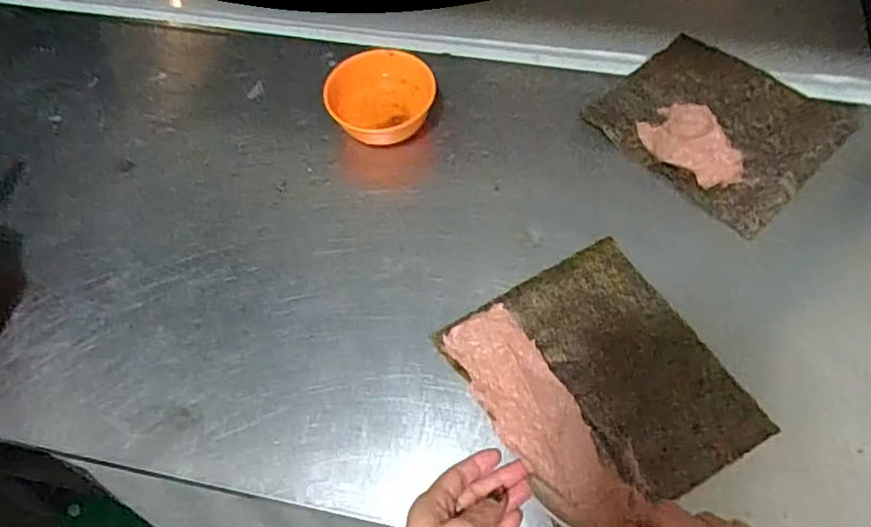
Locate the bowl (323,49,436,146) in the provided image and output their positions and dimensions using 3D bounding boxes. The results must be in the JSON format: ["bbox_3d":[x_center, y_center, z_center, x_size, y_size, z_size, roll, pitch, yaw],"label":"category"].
[{"bbox_3d":[-0.053,-0.163,0.618,0.105,0.049,0.090,-3,59,1],"label":"bowl"}]

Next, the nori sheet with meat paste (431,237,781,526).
[{"bbox_3d":[0.127,0.088,0.488,0.183,0.017,0.198,-27,61,-13],"label":"nori sheet with meat paste"}]

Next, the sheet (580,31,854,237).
[{"bbox_3d":[0.280,-0.150,0.611,0.192,0.034,0.197,-41,65,-20],"label":"sheet"}]

